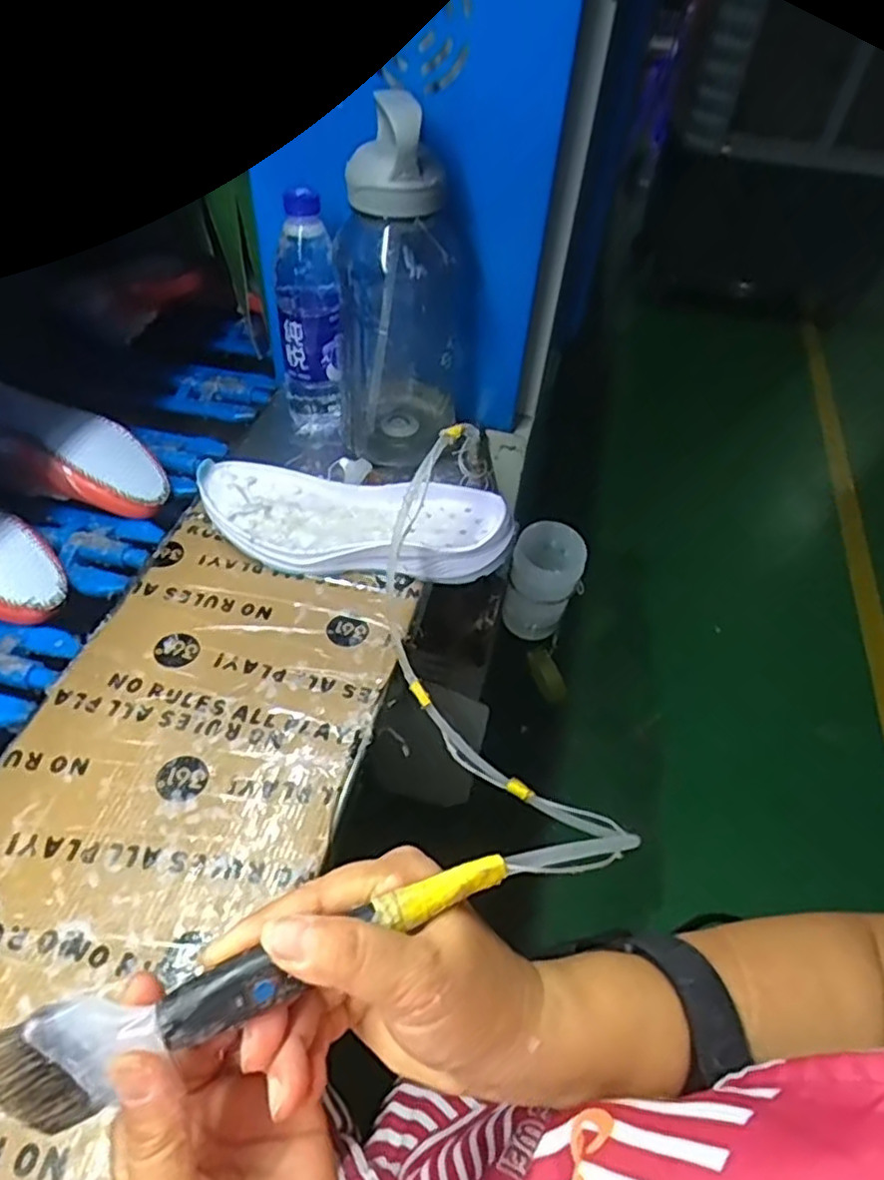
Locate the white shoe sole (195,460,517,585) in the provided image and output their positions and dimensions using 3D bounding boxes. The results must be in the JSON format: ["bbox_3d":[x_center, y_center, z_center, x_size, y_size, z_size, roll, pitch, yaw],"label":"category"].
[{"bbox_3d":[-0.078,-0.059,0.627,0.278,0.051,0.112,10,48,3],"label":"white shoe sole"}]

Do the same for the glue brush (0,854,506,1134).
[{"bbox_3d":[-0.058,0.126,0.233,0.172,0.021,0.027,-17,51,-19],"label":"glue brush"}]

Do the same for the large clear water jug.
[{"bbox_3d":[-0.038,-0.264,0.652,0.120,0.312,0.097,6,48,0],"label":"large clear water jug"}]

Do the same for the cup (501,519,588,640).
[{"bbox_3d":[0.113,-0.009,0.772,0.067,0.133,0.069,3,48,-3],"label":"cup"}]

